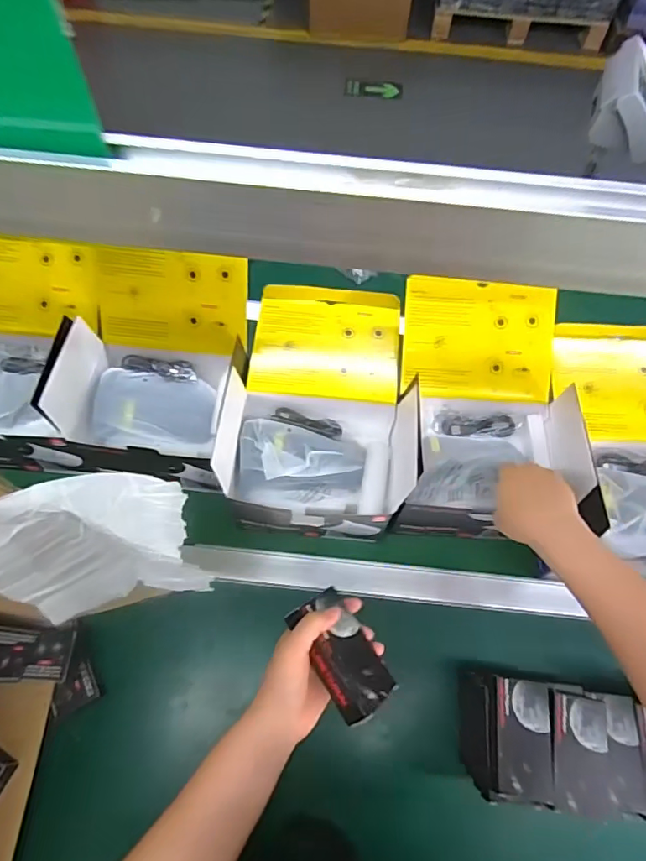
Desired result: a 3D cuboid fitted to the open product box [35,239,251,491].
[{"bbox_3d":[-0.212,-0.068,0.669,0.231,0.164,0.236,9,62,3],"label":"open product box"}]

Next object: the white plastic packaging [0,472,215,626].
[{"bbox_3d":[-0.196,0.093,0.433,0.158,0.205,0.075,-9,62,-6],"label":"white plastic packaging"}]

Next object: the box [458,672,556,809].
[{"bbox_3d":[0.198,0.336,0.559,0.062,0.117,0.113,7,62,2],"label":"box"}]

